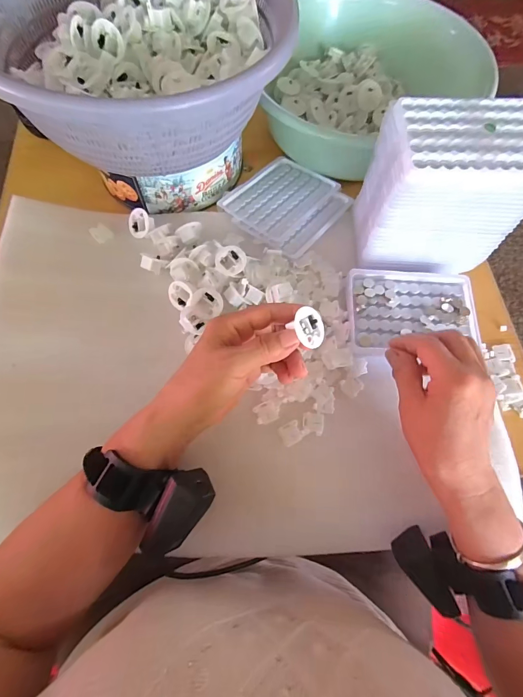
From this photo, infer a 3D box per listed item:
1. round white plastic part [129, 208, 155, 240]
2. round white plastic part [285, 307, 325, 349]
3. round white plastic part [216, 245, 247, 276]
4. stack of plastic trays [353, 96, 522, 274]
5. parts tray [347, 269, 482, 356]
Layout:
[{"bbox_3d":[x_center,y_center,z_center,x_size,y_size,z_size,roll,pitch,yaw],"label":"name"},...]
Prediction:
[{"bbox_3d":[-0.141,-0.146,0.411,0.031,0.010,0.031,-23,102,29],"label":"round white plastic part"},{"bbox_3d":[0.034,-0.015,0.282,0.031,0.018,0.031,9,75,-35],"label":"round white plastic part"},{"bbox_3d":[-0.032,-0.093,0.379,0.032,0.014,0.032,-1,82,8],"label":"round white plastic part"},{"bbox_3d":[0.175,-0.153,0.350,0.137,0.128,0.093,3,69,0],"label":"stack of plastic trays"},{"bbox_3d":[0.156,-0.041,0.366,0.130,0.012,0.098,0,69,-1],"label":"parts tray"}]

